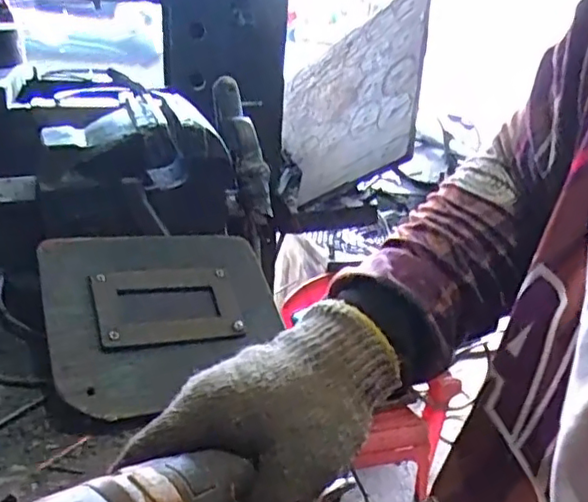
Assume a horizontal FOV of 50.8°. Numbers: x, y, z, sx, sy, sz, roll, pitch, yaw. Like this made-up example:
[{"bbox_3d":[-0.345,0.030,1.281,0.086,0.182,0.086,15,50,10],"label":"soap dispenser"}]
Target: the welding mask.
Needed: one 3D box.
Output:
[{"bbox_3d":[-0.116,0.056,0.576,0.212,0.014,0.177,-2,53,-28],"label":"welding mask"}]

